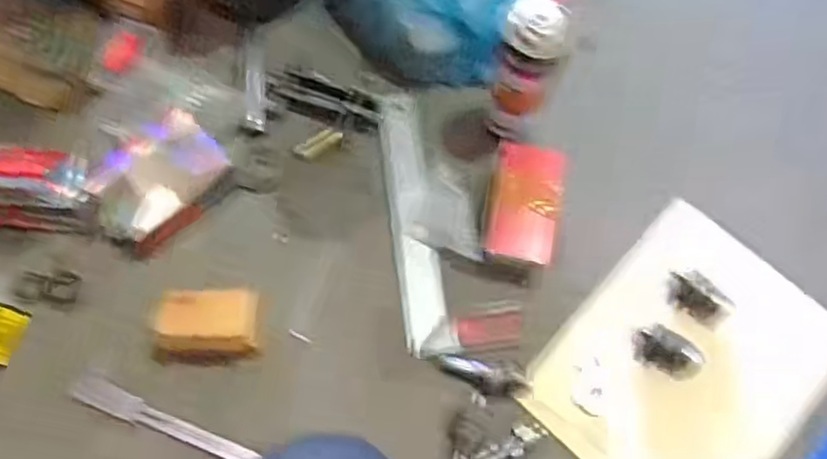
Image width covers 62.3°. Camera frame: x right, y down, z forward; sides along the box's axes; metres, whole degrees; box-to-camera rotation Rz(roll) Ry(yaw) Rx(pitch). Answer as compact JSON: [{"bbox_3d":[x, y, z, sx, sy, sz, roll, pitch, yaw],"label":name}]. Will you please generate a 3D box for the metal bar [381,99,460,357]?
[{"bbox_3d":[0.000,-0.005,0.737,0.050,0.029,0.274,-8,85,-2],"label":"metal bar"}]

